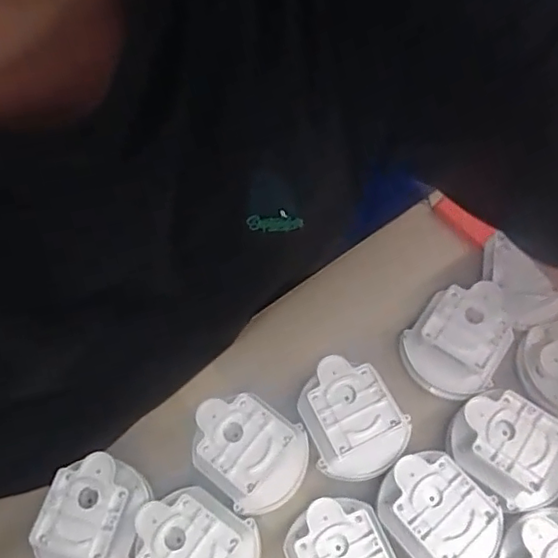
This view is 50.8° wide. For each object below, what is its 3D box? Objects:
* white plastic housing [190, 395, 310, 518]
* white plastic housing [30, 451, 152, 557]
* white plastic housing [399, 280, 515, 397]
[{"bbox_3d":[-0.018,0.104,0.358,0.069,0.039,0.058,41,72,19],"label":"white plastic housing"},{"bbox_3d":[-0.110,0.140,0.346,0.057,0.040,0.071,11,65,8],"label":"white plastic housing"},{"bbox_3d":[0.117,0.039,0.383,0.070,0.040,0.062,-42,70,-16],"label":"white plastic housing"}]

